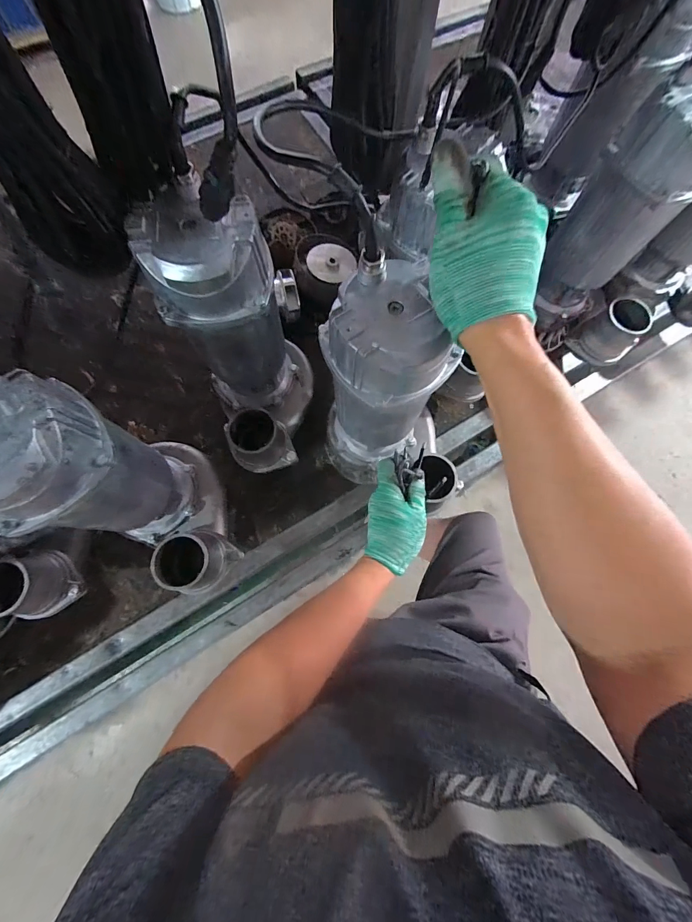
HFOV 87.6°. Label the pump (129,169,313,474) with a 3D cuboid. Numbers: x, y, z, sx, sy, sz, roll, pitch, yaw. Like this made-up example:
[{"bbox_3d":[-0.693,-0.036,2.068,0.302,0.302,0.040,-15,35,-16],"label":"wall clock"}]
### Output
[{"bbox_3d":[-0.115,-0.112,0.477,0.151,0.321,0.202,-17,76,-7],"label":"pump"}]

